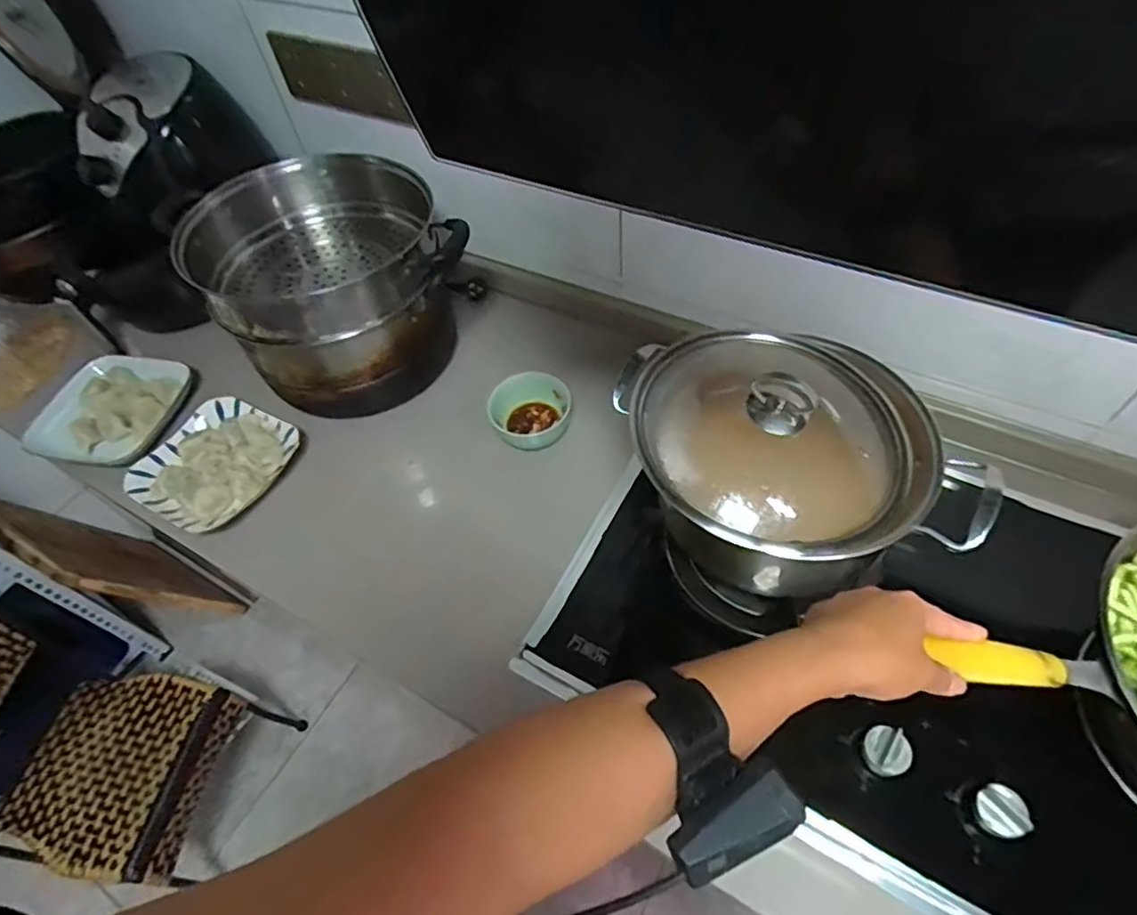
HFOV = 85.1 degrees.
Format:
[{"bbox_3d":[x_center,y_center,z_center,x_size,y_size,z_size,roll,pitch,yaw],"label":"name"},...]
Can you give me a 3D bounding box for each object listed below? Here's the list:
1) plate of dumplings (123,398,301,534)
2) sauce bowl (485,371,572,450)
[{"bbox_3d":[-0.470,0.002,0.819,0.186,0.036,0.183,22,59,20],"label":"plate of dumplings"},{"bbox_3d":[-0.051,-0.061,0.841,0.105,0.056,0.099,-3,54,3],"label":"sauce bowl"}]

